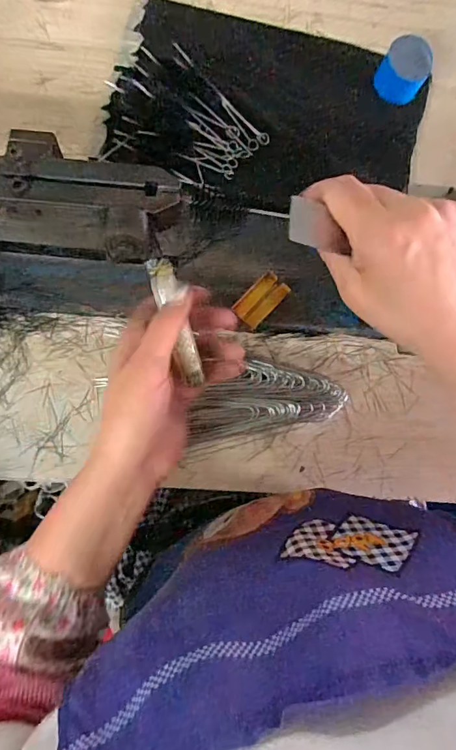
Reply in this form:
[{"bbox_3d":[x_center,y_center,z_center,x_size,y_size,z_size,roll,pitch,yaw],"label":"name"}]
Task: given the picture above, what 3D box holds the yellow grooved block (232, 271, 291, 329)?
[{"bbox_3d":[0.030,-0.068,0.408,0.051,0.012,0.029,-47,112,-8],"label":"yellow grooved block"}]

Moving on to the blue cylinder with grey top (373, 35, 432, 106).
[{"bbox_3d":[0.184,-0.318,0.472,0.049,0.051,0.048,1,84,-5],"label":"blue cylinder with grey top"}]

